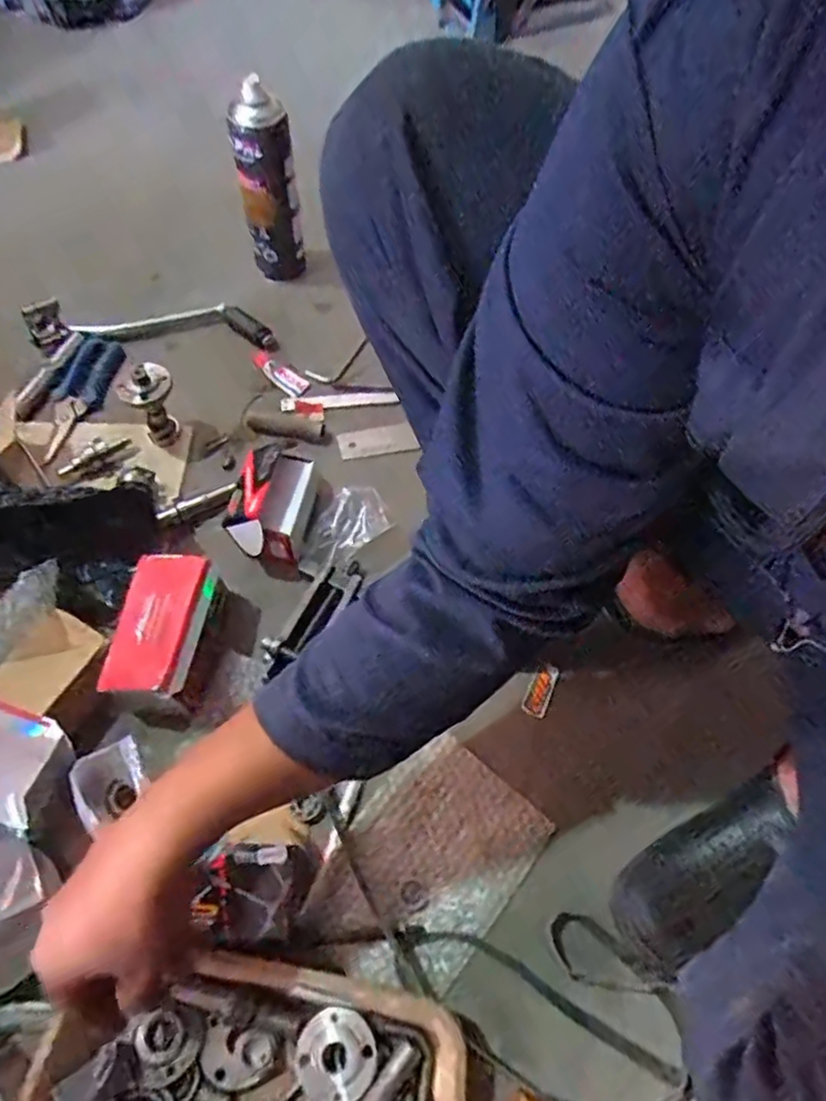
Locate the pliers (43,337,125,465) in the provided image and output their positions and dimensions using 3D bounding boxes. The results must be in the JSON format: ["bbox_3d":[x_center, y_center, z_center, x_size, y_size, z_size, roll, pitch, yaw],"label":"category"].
[{"bbox_3d":[-0.381,-0.174,0.747,0.062,0.034,0.180,12,61,5],"label":"pliers"}]

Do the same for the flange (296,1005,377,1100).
[{"bbox_3d":[-0.053,0.345,0.452,0.054,0.014,0.054,1,61,-2],"label":"flange"}]

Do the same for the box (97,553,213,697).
[{"bbox_3d":[-0.215,0.059,0.557,0.074,0.023,0.124,11,61,4],"label":"box"}]

